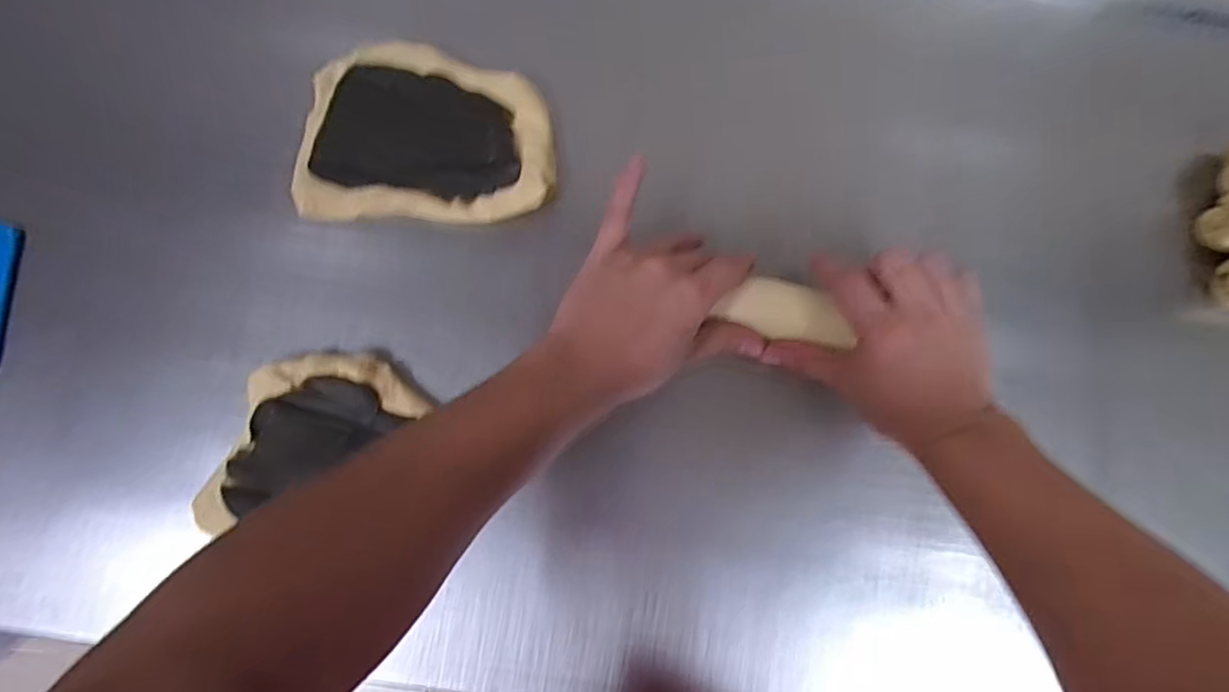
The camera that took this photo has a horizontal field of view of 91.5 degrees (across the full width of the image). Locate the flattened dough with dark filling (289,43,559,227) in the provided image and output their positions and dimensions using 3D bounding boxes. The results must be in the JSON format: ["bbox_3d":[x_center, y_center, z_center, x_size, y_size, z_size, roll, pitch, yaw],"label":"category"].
[{"bbox_3d":[-0.141,-0.160,0.452,0.184,0.023,0.133,1,85,-2],"label":"flattened dough with dark filling"}]

